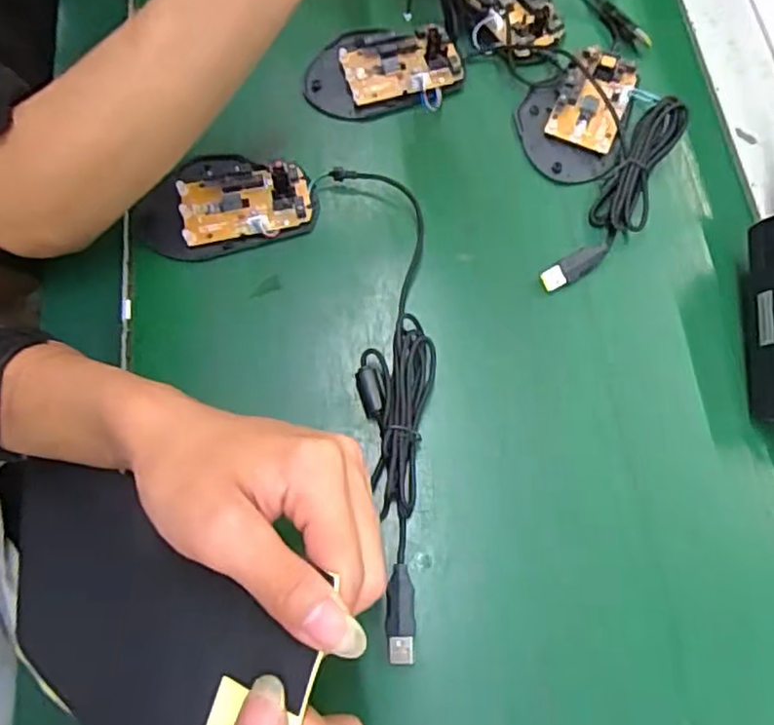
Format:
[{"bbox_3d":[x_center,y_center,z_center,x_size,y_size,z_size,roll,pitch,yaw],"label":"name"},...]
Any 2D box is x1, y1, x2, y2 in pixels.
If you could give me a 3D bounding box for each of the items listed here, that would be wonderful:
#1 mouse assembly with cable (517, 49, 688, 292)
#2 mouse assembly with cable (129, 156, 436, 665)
[{"bbox_3d":[0.144,-0.133,0.431,0.099,0.022,0.171,-3,70,-1],"label":"mouse assembly with cable"},{"bbox_3d":[-0.021,-0.014,0.386,0.154,0.018,0.321,-28,73,-10],"label":"mouse assembly with cable"}]

